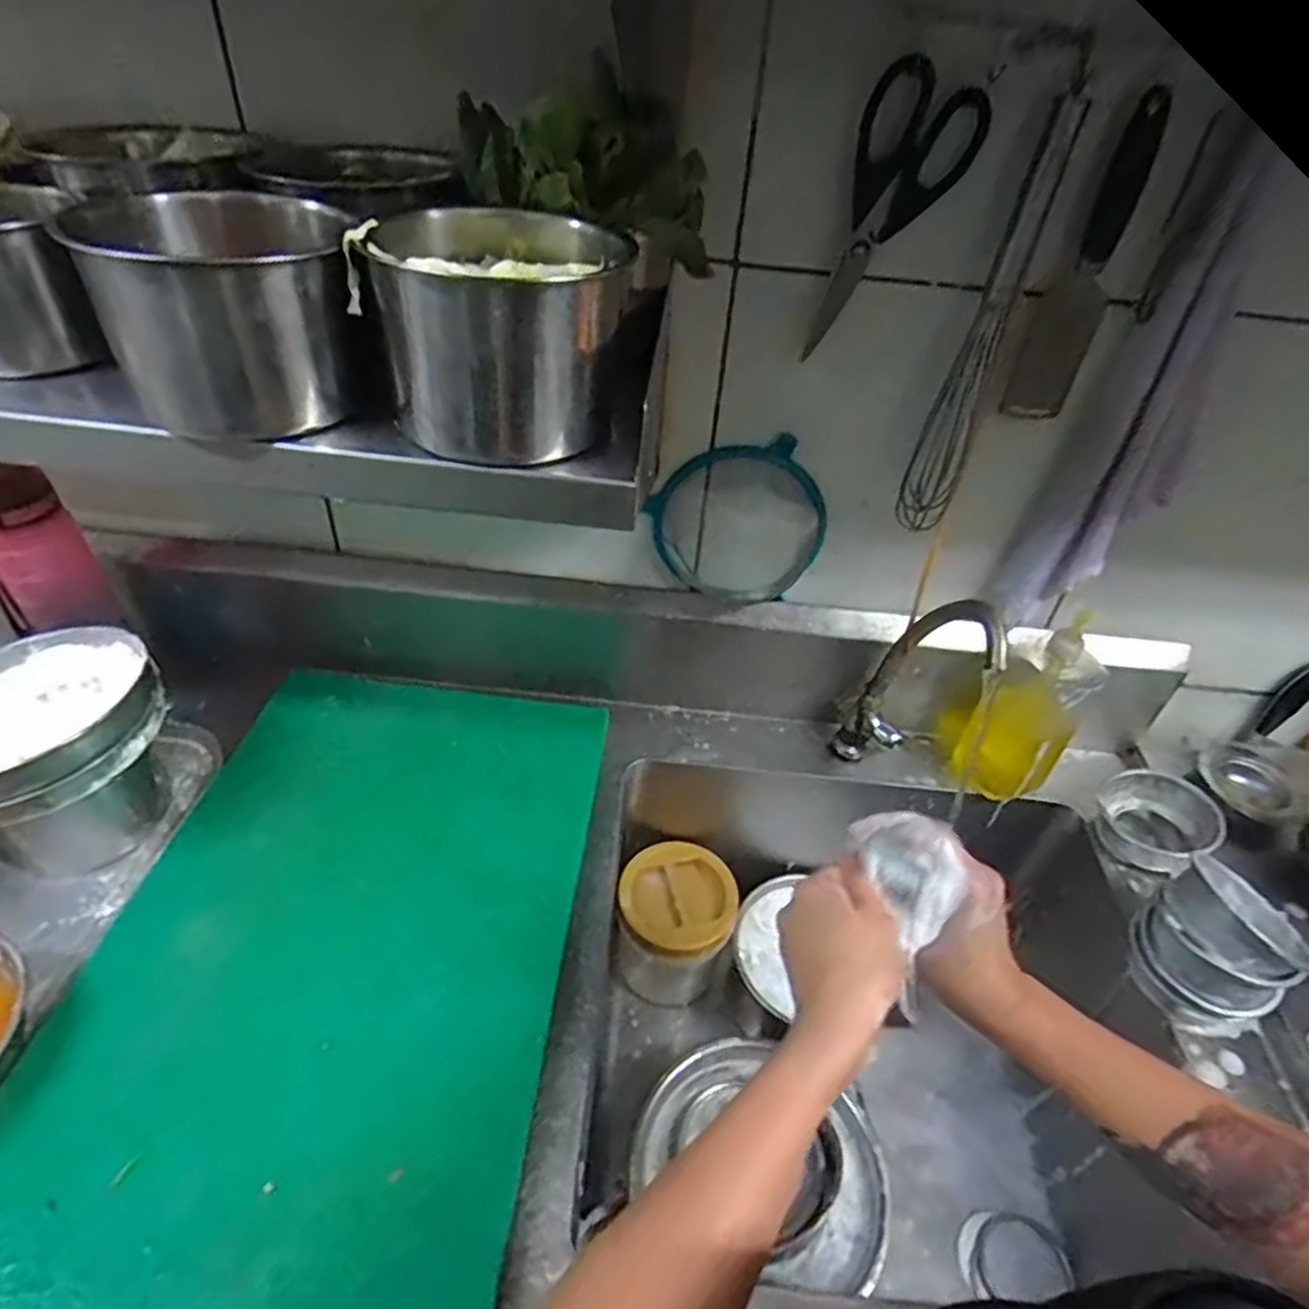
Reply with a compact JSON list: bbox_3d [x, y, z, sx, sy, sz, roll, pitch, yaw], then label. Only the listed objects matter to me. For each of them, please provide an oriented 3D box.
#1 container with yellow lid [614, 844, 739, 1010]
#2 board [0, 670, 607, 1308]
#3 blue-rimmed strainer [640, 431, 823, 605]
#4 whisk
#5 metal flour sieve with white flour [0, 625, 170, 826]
[{"bbox_3d":[0.024,0.332,0.936,0.133,0.155,0.136,3,41,-3],"label":"container with yellow lid"},{"bbox_3d":[-0.260,0.221,0.663,0.366,0.026,0.583,8,40,1],"label":"board"},{"bbox_3d":[0.085,-0.136,0.781,0.169,0.155,0.046,10,41,5],"label":"blue-rimmed strainer"},{"bbox_3d":[0.269,-0.258,0.633,0.045,0.324,0.047,20,43,16],"label":"whisk"},{"bbox_3d":[-0.542,0.061,0.661,0.194,0.050,0.185,-26,50,-32],"label":"metal flour sieve with white flour"}]

